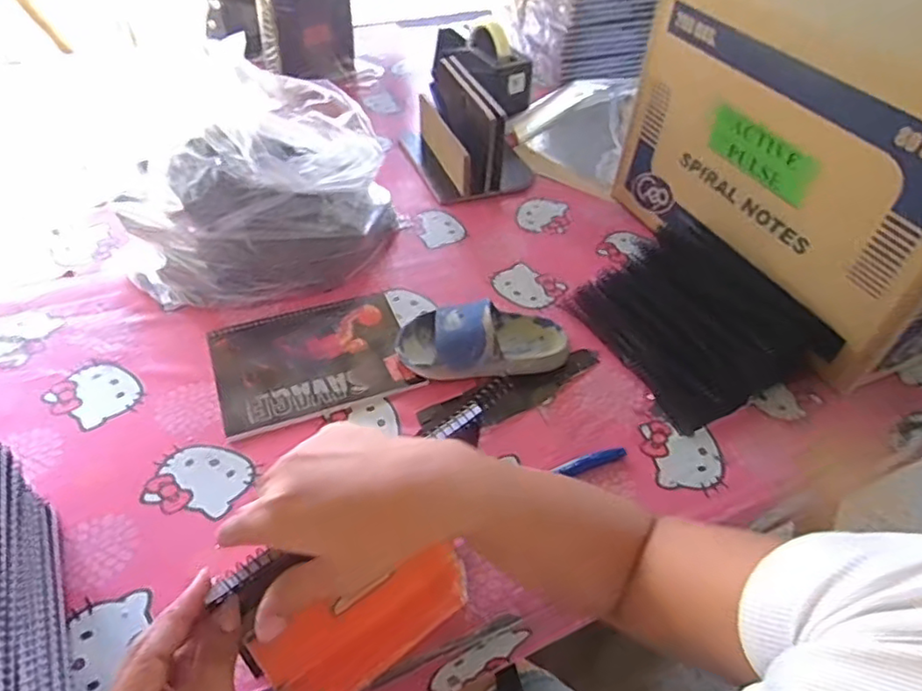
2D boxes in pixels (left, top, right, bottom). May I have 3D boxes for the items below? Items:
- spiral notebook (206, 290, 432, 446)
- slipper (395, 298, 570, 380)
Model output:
[{"bbox_3d":[-0.155,0.010,0.648,0.194,0.006,0.151,-16,51,-18],"label":"spiral notebook"},{"bbox_3d":[0.024,-0.014,0.643,0.173,0.063,0.091,2,48,-2],"label":"slipper"}]

